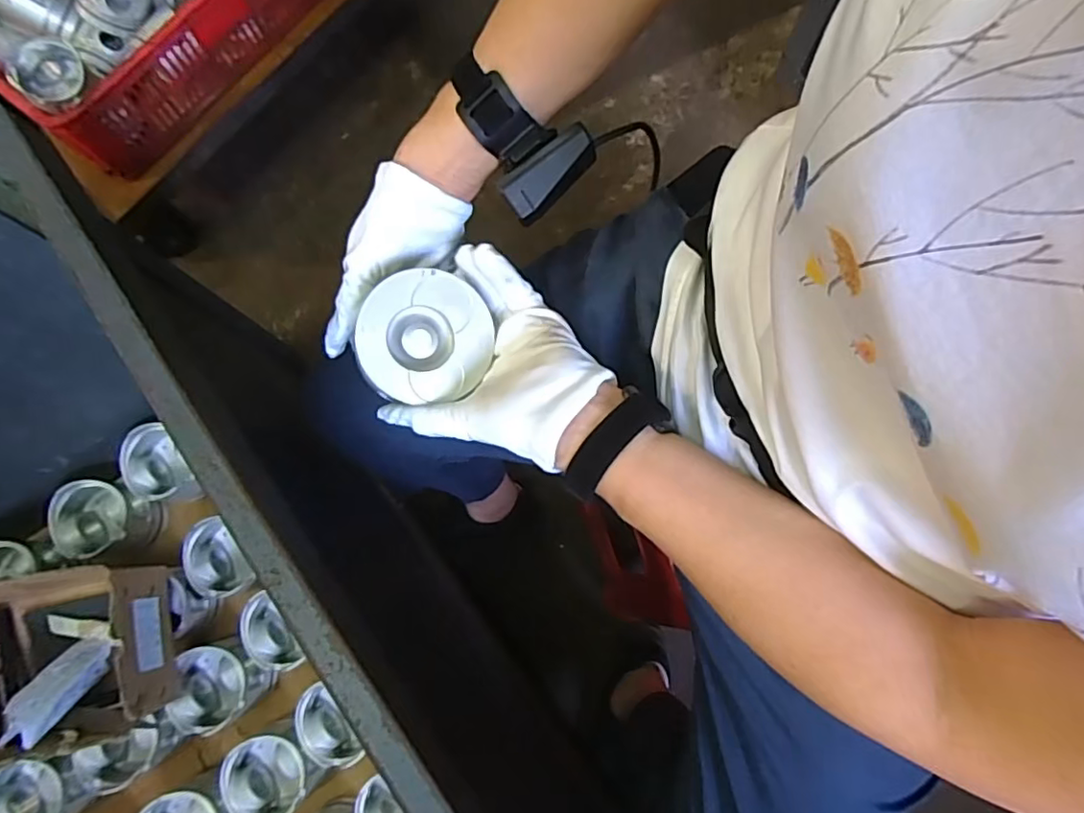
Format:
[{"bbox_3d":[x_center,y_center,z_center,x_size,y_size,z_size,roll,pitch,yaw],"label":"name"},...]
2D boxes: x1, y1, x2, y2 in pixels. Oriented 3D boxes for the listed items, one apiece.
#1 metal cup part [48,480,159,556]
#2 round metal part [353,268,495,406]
[{"bbox_3d":[-0.541,0.139,0.745,0.101,0.071,0.091,-7,77,0],"label":"metal cup part"},{"bbox_3d":[-0.083,-0.048,0.417,0.085,0.034,0.081,-4,92,-13],"label":"round metal part"}]

